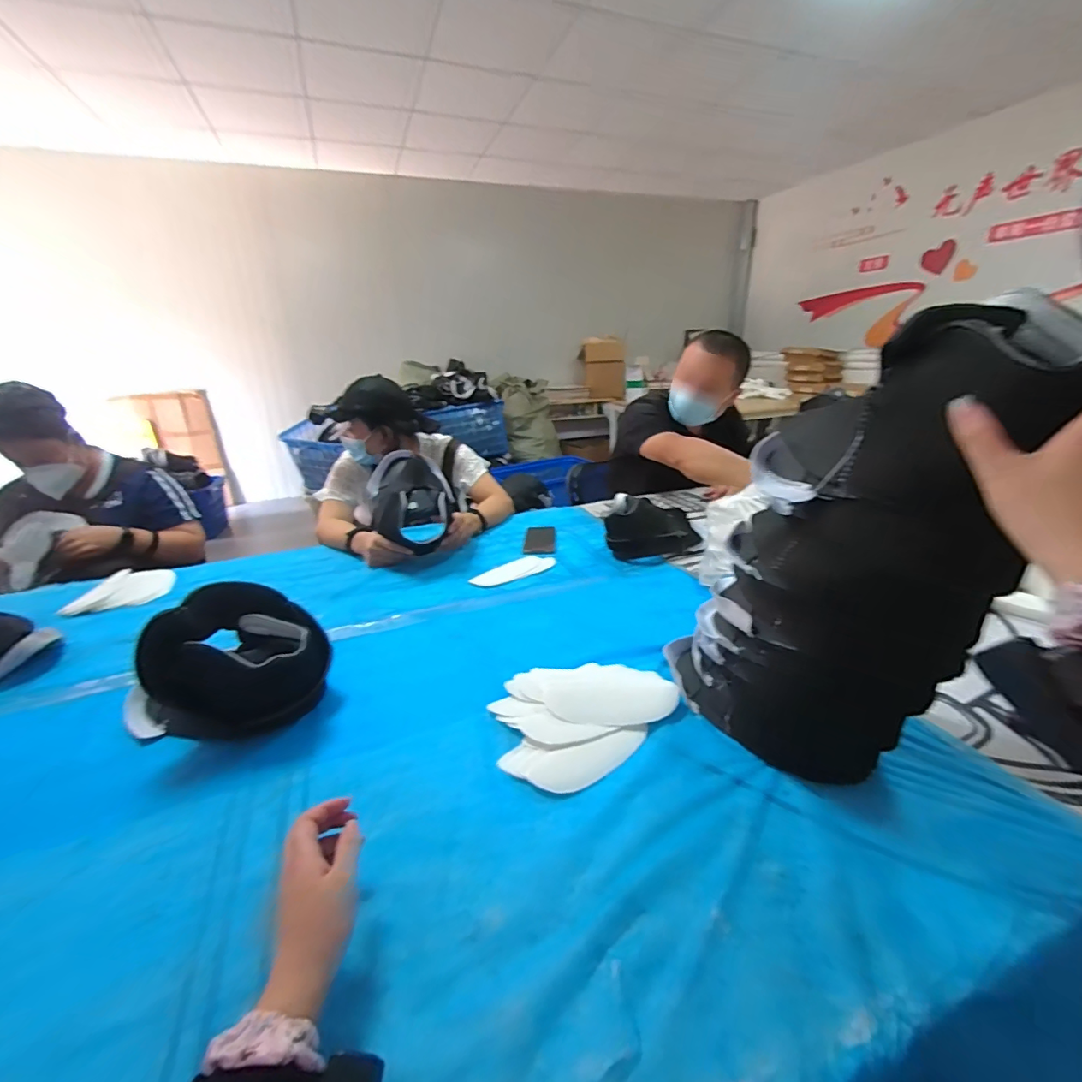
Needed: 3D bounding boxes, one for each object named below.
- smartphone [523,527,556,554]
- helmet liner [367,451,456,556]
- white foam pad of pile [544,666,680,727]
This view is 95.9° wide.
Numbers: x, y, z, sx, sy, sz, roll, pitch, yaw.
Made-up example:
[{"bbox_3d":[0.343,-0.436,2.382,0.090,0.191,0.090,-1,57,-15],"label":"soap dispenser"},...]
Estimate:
[{"bbox_3d":[-0.002,-0.002,1.193,0.075,0.007,0.146,1,30,1],"label":"smartphone"},{"bbox_3d":[-0.303,-0.094,1.148,0.188,0.204,0.234,-7,21,-13],"label":"helmet liner"},{"bbox_3d":[0.094,0.203,0.657,0.171,0.007,0.109,-2,20,2],"label":"white foam pad of pile"}]

